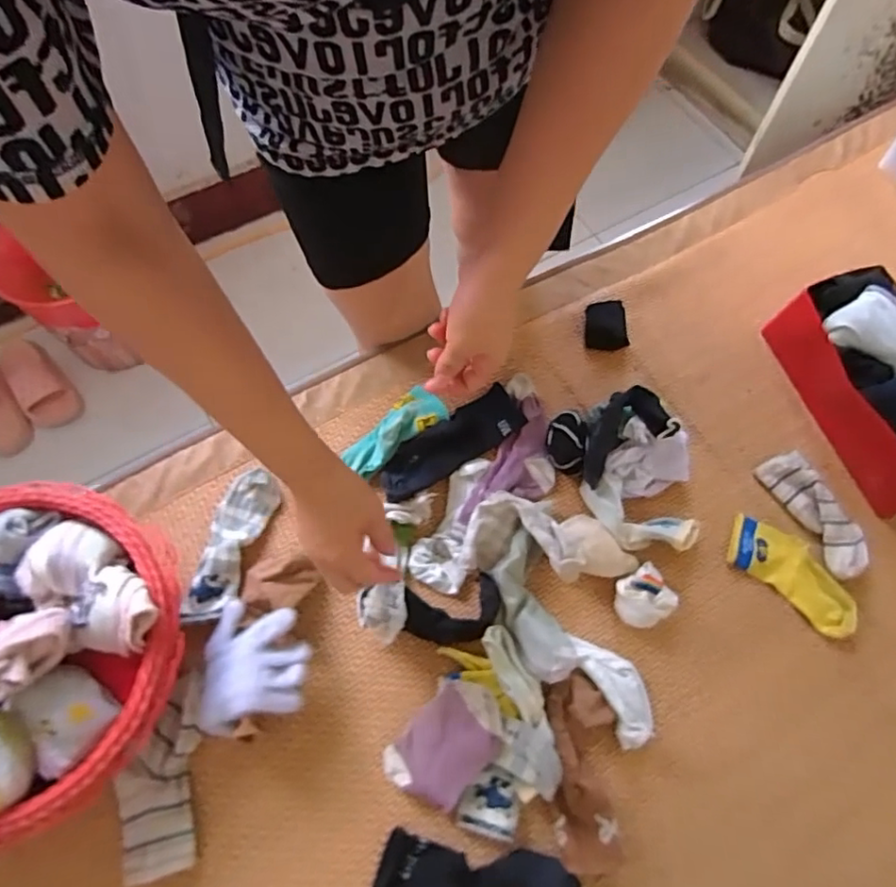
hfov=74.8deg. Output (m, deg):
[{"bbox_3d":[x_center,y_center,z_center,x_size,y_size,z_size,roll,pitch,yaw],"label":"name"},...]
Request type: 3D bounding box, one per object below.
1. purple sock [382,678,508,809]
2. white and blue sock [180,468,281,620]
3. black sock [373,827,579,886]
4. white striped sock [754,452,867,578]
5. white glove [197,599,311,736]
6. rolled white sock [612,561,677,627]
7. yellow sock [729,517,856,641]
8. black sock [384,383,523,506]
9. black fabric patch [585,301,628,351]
[{"bbox_3d":[0.001,0.285,0.558,0.079,0.042,0.116,39,69,13],"label":"purple sock"},{"bbox_3d":[-0.230,0.106,0.620,0.050,0.024,0.159,16,66,3],"label":"white and blue sock"},{"bbox_3d":[0.026,0.399,0.526,0.179,0.021,0.062,10,66,1],"label":"black sock"},{"bbox_3d":[0.434,0.082,0.692,0.063,0.022,0.151,-22,69,-13],"label":"white striped sock"},{"bbox_3d":[-0.183,0.206,0.542,0.096,0.035,0.109,3,66,-2],"label":"white glove"},{"bbox_3d":[0.209,0.168,0.635,0.064,0.033,0.053,-34,72,-17],"label":"rolled white sock"},{"bbox_3d":[0.393,0.146,0.668,0.154,0.013,0.070,38,69,12],"label":"yellow sock"},{"bbox_3d":[0.001,0.001,0.689,0.187,0.022,0.060,-33,72,-17],"label":"black sock"},{"bbox_3d":[0.208,-0.155,0.776,0.050,0.023,0.065,-1,68,-3],"label":"black fabric patch"}]

